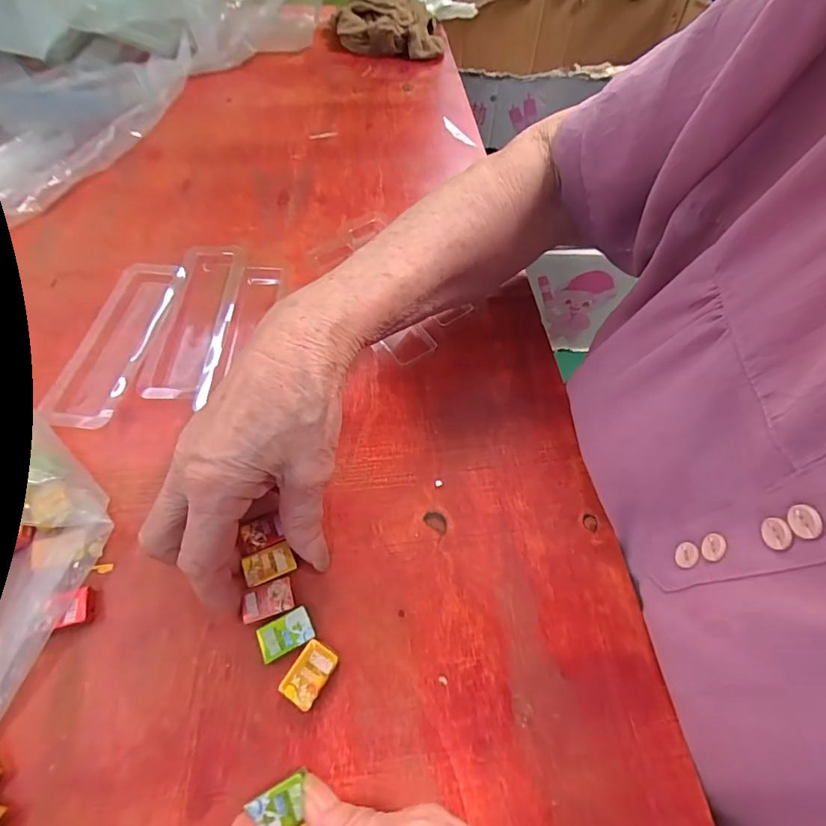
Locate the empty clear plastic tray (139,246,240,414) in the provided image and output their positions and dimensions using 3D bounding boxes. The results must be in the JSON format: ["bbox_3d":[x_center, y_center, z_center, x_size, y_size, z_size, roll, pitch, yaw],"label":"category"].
[{"bbox_3d":[-0.153,-0.068,0.325,0.049,0.007,0.137,2,60,-1],"label":"empty clear plastic tray"}]

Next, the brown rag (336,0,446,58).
[{"bbox_3d":[-0.028,-0.464,0.541,0.126,0.048,0.086,-3,60,-4],"label":"brown rag"}]

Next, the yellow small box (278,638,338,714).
[{"bbox_3d":[-0.049,0.123,0.218,0.017,0.008,0.026,29,63,14],"label":"yellow small box"}]

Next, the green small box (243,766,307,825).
[{"bbox_3d":[-0.054,0.164,0.190,0.024,0.006,0.017,-26,64,-16],"label":"green small box"}]

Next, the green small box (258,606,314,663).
[{"bbox_3d":[-0.062,0.108,0.225,0.025,0.006,0.016,-24,64,-15],"label":"green small box"}]

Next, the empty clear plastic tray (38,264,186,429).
[{"bbox_3d":[-0.199,-0.050,0.312,0.050,0.009,0.133,8,60,3],"label":"empty clear plastic tray"}]

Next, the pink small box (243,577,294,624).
[{"bbox_3d":[-0.073,0.094,0.230,0.025,0.004,0.016,-15,62,-11],"label":"pink small box"}]

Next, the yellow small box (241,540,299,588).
[{"bbox_3d":[-0.075,0.077,0.238,0.026,0.004,0.016,-20,63,-13],"label":"yellow small box"}]

